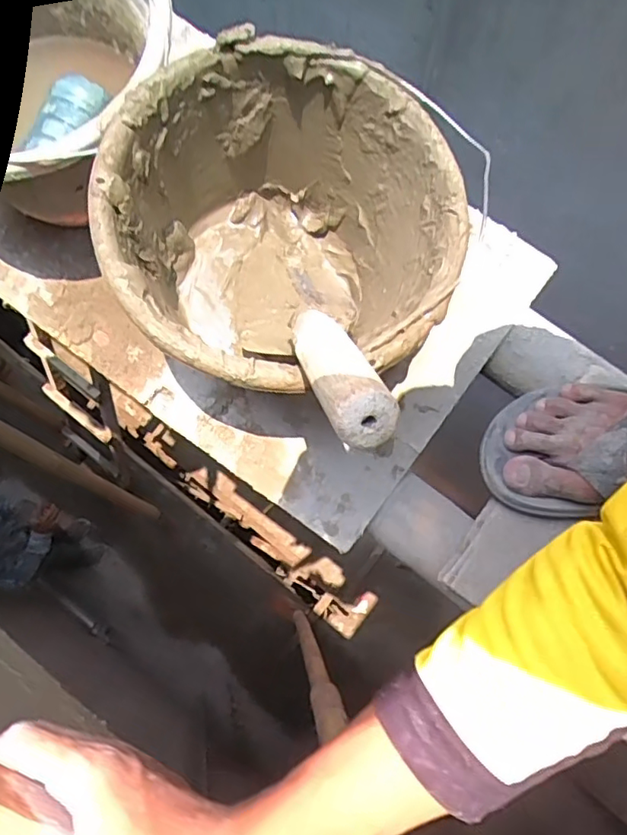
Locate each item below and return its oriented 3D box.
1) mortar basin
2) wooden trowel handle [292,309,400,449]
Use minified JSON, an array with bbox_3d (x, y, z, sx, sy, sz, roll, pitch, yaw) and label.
[{"bbox_3d":[-0.015,-0.122,0.460,0.229,0.196,0.240,0,77,-1],"label":"mortar basin"},{"bbox_3d":[0.012,-0.030,0.320,0.033,0.026,0.117,-16,38,-4],"label":"wooden trowel handle"}]

